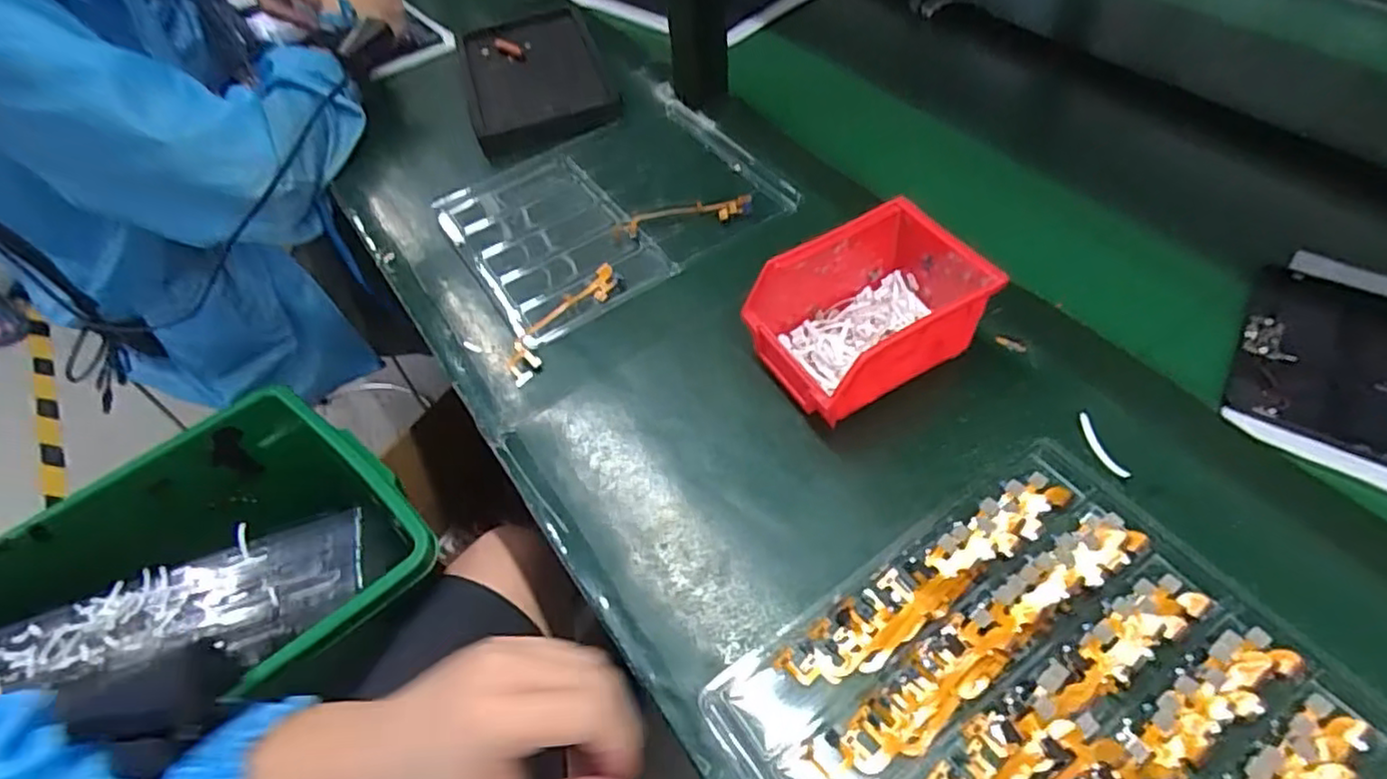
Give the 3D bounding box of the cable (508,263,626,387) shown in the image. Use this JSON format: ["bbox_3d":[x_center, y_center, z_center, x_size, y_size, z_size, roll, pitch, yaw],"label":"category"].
[{"bbox_3d":[-0.105,-0.056,0.551,0.038,0.015,0.124,29,59,23],"label":"cable"}]

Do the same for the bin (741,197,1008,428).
[{"bbox_3d":[0.117,-0.053,0.479,0.137,0.074,0.102,-25,55,-15],"label":"bin"}]

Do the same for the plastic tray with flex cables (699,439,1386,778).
[{"bbox_3d":[0.175,0.166,0.352,0.266,0.018,0.212,-29,56,-18],"label":"plastic tray with flex cables"}]

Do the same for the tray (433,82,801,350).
[{"bbox_3d":[-0.073,-0.170,0.643,0.280,0.033,0.235,-30,56,-19],"label":"tray"}]

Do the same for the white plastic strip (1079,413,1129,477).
[{"bbox_3d":[0.256,0.035,0.436,0.008,0.006,0.046,-11,52,-5],"label":"white plastic strip"}]

